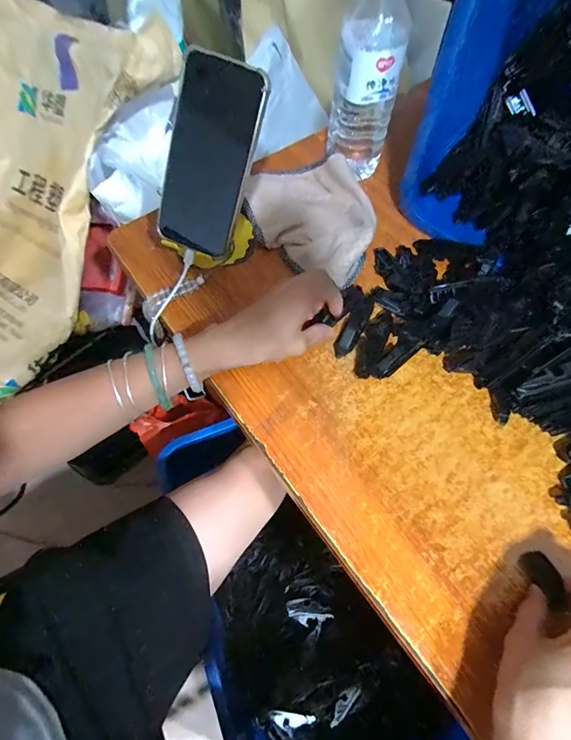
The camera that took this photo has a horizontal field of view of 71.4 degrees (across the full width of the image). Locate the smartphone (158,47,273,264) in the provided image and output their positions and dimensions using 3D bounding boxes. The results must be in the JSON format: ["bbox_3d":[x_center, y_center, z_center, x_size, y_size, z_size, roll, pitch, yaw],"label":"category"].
[{"bbox_3d":[-0.073,-0.195,0.375,0.076,0.166,0.009,21,29,0],"label":"smartphone"}]

